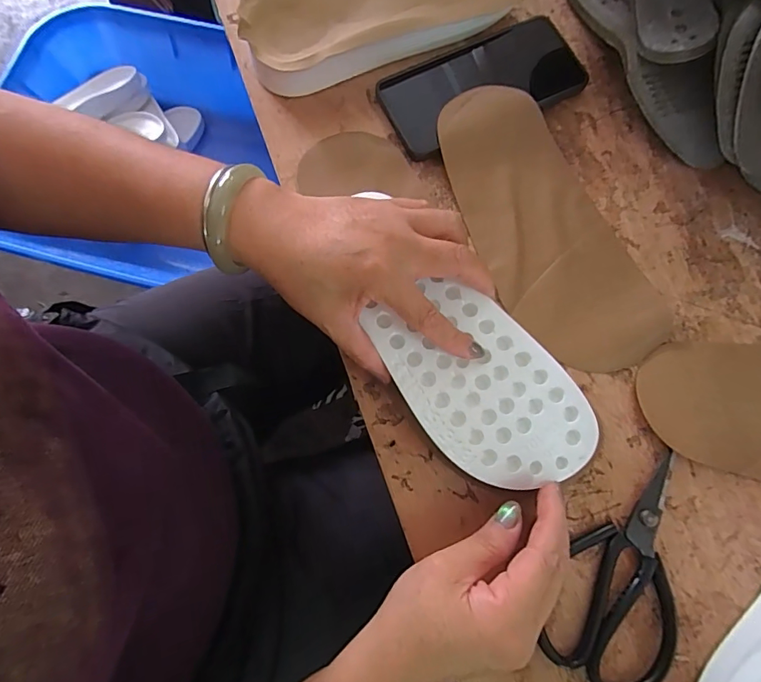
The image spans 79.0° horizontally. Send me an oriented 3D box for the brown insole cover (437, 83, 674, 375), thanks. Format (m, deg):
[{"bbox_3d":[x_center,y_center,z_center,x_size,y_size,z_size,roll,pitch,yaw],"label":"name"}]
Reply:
[{"bbox_3d":[0.124,-0.088,0.355,0.104,0.016,0.235,-27,79,-7],"label":"brown insole cover"}]

